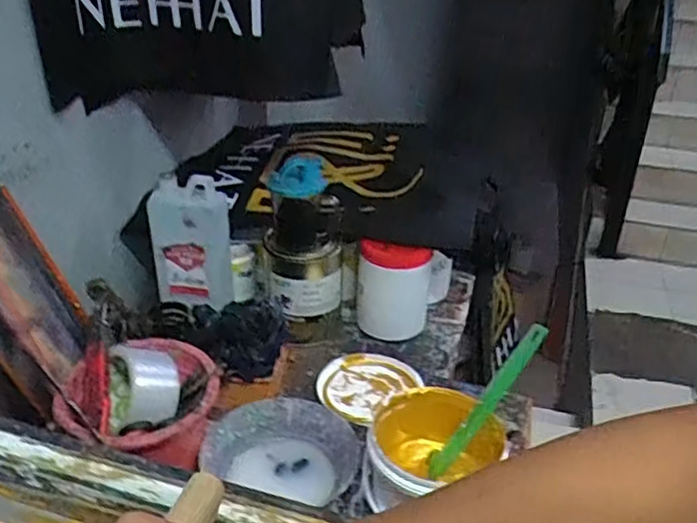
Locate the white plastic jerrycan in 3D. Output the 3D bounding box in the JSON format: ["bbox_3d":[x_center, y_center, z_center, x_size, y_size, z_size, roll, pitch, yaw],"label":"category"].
[{"bbox_3d":[-0.219,-0.028,0.927,0.097,0.175,0.067,10,31,12],"label":"white plastic jerrycan"}]

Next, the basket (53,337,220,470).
[{"bbox_3d":[-0.206,0.154,0.665,0.152,0.094,0.150,11,31,13],"label":"basket"}]

